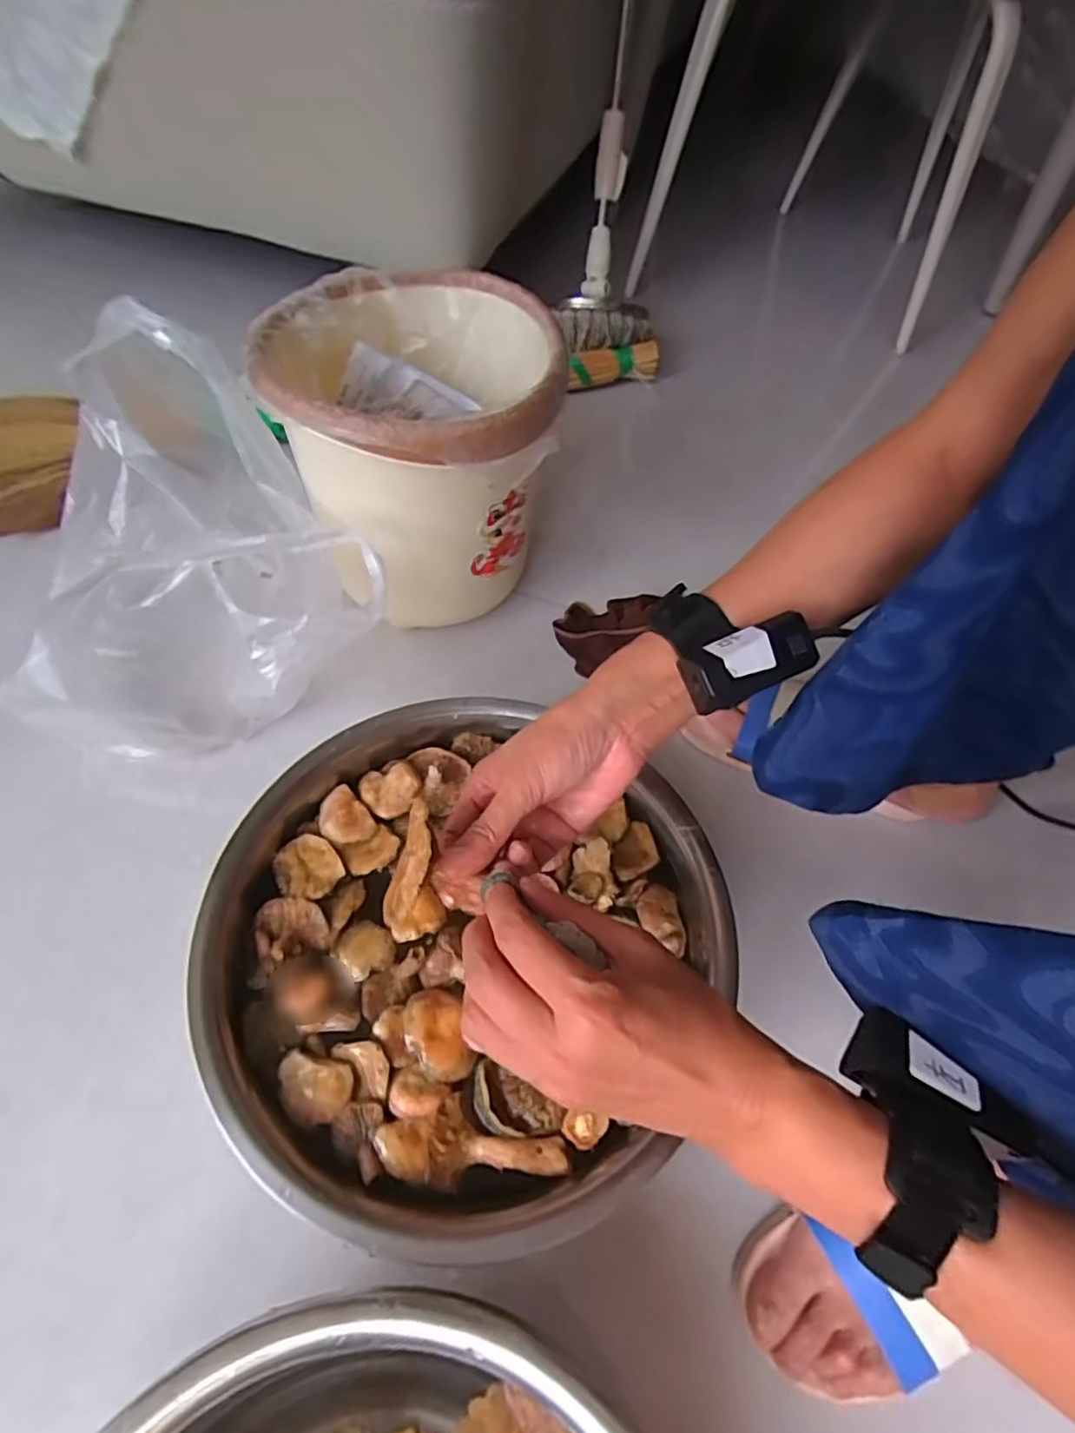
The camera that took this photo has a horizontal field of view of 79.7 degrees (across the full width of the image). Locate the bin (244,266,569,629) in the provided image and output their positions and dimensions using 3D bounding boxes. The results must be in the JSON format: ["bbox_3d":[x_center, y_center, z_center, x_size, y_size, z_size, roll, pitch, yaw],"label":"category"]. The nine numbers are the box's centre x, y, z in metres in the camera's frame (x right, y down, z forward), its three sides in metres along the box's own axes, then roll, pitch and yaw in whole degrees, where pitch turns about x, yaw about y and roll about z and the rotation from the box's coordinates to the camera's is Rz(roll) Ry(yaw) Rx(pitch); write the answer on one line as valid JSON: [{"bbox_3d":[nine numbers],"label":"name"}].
[{"bbox_3d":[-0.104,-0.239,0.595,0.224,0.221,0.246,1,57,-3],"label":"bin"}]

